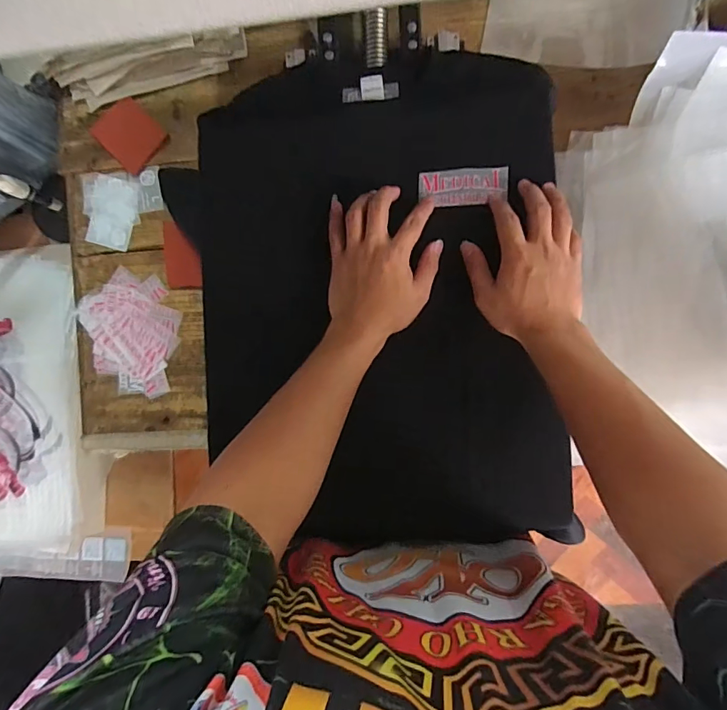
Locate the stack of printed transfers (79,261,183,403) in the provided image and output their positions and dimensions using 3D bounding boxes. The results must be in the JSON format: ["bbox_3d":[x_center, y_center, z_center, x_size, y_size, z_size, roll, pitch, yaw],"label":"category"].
[{"bbox_3d":[-0.330,-0.027,0.643,0.145,0.015,0.173,-34,86,3],"label":"stack of printed transfers"}]

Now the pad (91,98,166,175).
[{"bbox_3d":[-0.338,-0.319,0.638,0.096,0.009,0.076,45,92,5],"label":"pad"}]

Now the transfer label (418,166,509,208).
[{"bbox_3d":[0.106,-0.179,0.474,0.092,0.006,0.040,0,89,7],"label":"transfer label"}]

